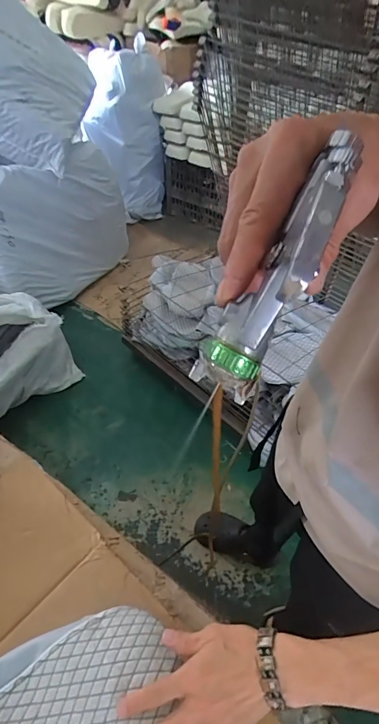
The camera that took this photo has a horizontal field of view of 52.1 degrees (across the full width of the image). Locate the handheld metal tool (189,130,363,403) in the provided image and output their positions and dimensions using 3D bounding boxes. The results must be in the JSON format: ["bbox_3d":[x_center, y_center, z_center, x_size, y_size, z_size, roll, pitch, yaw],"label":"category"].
[{"bbox_3d":[0.044,-0.046,0.180,0.040,0.134,0.041,33,15,24],"label":"handheld metal tool"}]

